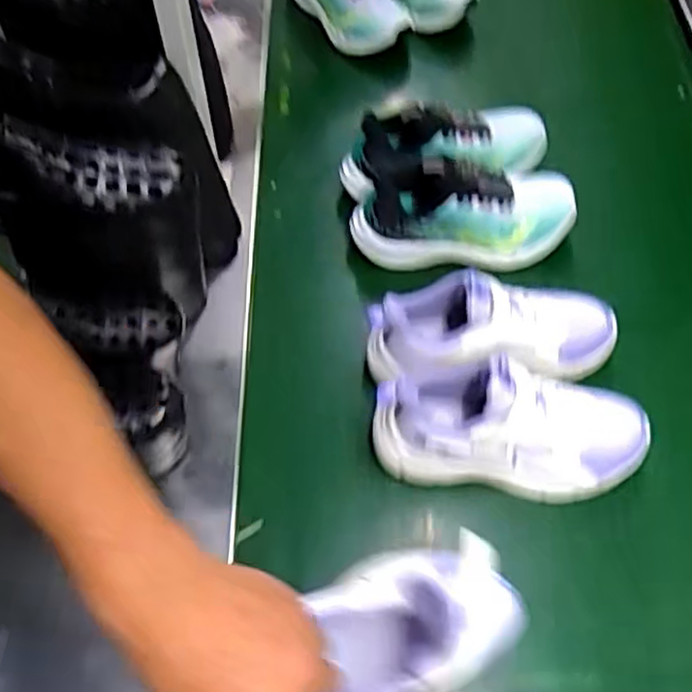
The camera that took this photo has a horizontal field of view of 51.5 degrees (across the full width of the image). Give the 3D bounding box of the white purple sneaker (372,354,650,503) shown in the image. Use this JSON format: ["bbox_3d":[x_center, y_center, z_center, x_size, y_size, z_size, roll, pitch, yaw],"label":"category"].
[{"bbox_3d":[0.143,0.063,0.606,0.237,0.116,0.088,6,60,5],"label":"white purple sneaker"}]

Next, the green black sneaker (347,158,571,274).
[{"bbox_3d":[0.123,-0.148,0.748,0.224,0.110,0.096,-10,60,-5],"label":"green black sneaker"}]

